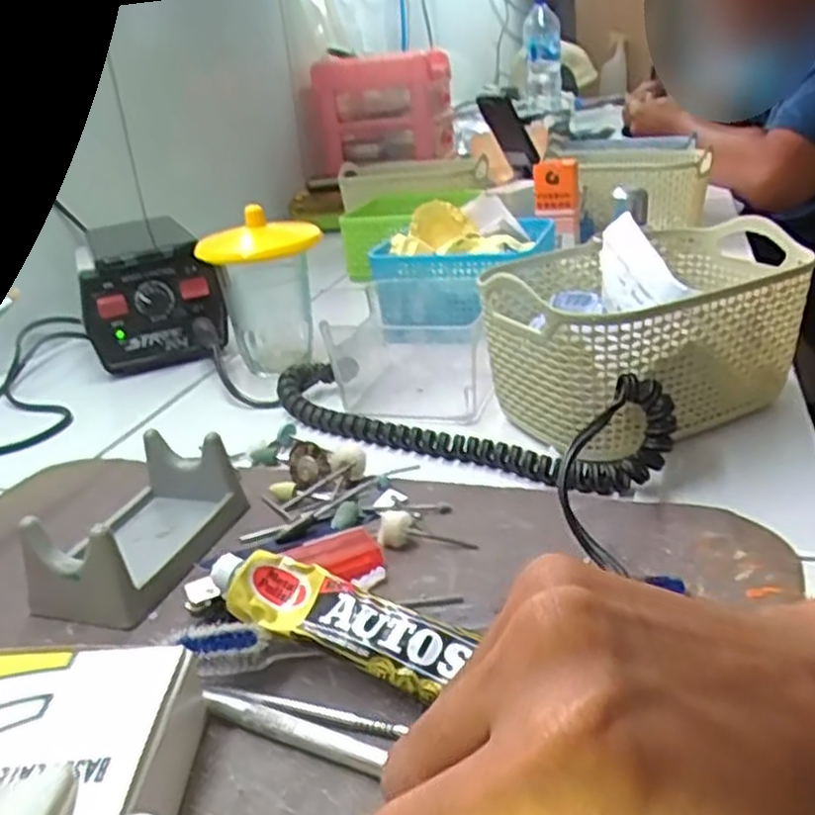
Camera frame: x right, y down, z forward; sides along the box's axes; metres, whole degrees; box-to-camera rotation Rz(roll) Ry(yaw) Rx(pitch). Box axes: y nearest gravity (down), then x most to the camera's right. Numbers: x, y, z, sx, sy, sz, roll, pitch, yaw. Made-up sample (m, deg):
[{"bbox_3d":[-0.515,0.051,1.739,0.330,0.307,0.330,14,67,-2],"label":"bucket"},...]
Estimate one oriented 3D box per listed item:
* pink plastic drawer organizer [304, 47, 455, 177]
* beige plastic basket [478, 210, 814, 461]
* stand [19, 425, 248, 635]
[{"bbox_3d":[-0.044,-0.447,1.160,0.221,0.139,0.090,-5,24,4],"label":"pink plastic drawer organizer"},{"bbox_3d":[0.133,-0.045,0.440,0.170,0.093,0.123,-17,26,-23],"label":"beige plastic basket"},{"bbox_3d":[-0.121,0.051,0.348,0.064,0.038,0.098,2,25,17],"label":"stand"}]

